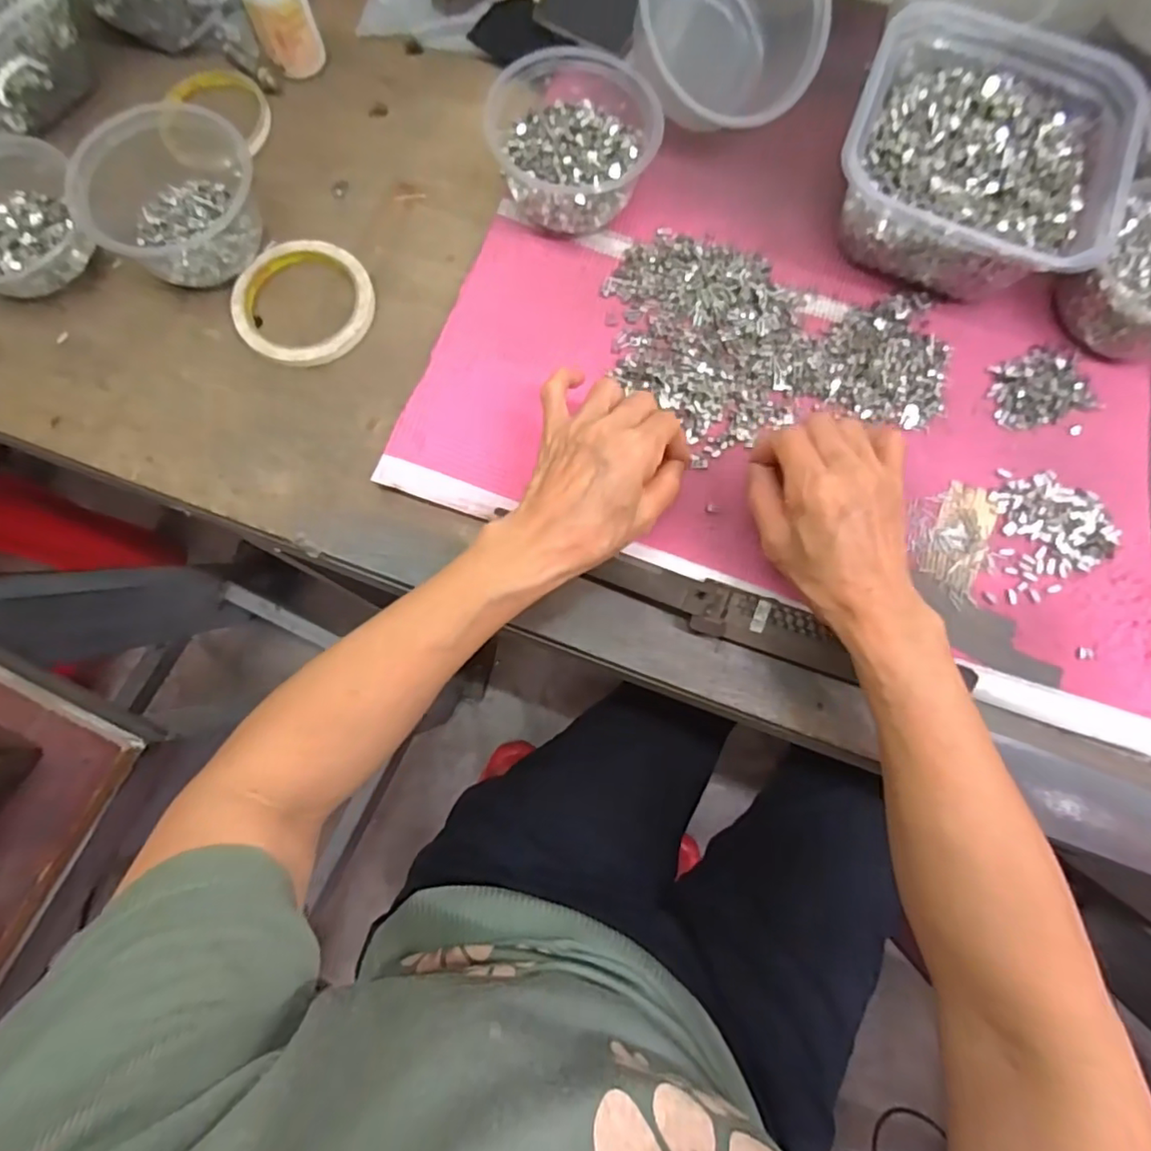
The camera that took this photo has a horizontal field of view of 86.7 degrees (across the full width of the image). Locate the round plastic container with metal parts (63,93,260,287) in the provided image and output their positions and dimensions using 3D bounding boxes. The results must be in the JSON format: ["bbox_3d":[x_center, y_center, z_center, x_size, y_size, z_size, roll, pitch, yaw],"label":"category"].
[{"bbox_3d":[-0.287,-0.273,0.426,0.137,0.055,0.122,35,79,6],"label":"round plastic container with metal parts"}]

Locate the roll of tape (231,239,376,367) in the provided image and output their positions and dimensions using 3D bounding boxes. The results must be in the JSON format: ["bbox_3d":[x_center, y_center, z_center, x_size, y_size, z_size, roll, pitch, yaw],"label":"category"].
[{"bbox_3d":[-0.196,-0.197,0.444,0.099,0.010,0.094,0,77,-1],"label":"roll of tape"}]

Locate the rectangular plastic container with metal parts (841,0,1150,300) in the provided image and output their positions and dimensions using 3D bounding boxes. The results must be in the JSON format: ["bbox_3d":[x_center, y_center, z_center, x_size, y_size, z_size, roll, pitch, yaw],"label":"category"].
[{"bbox_3d":[0.273,-0.288,0.419,0.174,0.062,0.177,24,78,4],"label":"rectangular plastic container with metal parts"}]

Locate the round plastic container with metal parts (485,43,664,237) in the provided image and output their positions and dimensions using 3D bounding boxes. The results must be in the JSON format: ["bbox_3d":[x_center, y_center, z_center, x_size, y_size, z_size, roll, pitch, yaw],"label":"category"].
[{"bbox_3d":[-0.005,-0.308,0.432,0.114,0.061,0.117,-31,80,-5],"label":"round plastic container with metal parts"}]

